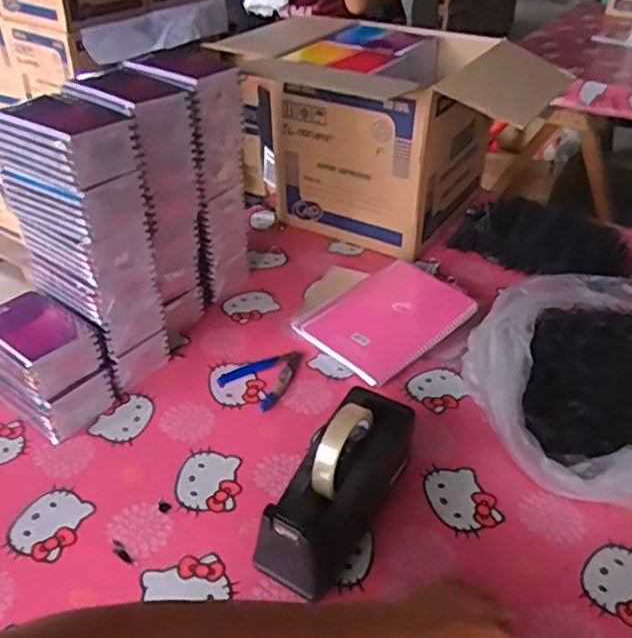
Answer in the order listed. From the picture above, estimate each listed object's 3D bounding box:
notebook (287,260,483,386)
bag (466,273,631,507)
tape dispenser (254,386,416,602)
[{"bbox_3d":[0.100,-0.005,0.930,0.222,0.019,0.169,-35,50,-29],"label":"notebook"},{"bbox_3d":[0.359,0.072,0.776,0.307,0.118,0.347,1,38,1],"label":"bag"},{"bbox_3d":[0.027,0.162,0.645,0.079,0.126,0.208,22,42,26],"label":"tape dispenser"}]

